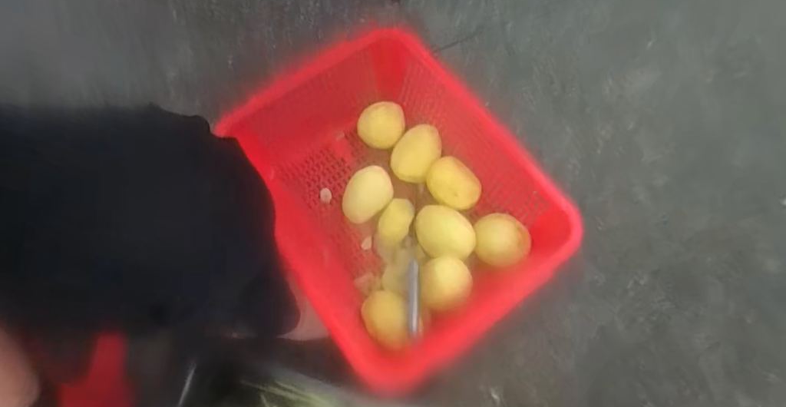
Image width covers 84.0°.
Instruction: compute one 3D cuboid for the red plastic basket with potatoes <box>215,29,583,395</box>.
[{"bbox_3d":[0.000,-0.020,0.598,0.300,0.107,0.412,-38,74,-11],"label":"red plastic basket with potatoes"}]

